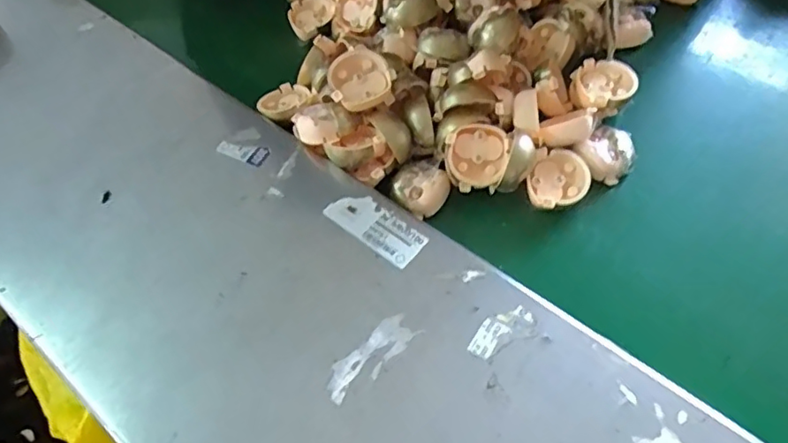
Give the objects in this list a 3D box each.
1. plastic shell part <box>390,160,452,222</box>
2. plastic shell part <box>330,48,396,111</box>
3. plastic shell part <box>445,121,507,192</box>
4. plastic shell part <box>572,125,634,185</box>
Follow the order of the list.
[{"bbox_3d":[0.021,-0.027,0.459,0.044,0.021,0.044,-2,67,4],"label":"plastic shell part"},{"bbox_3d":[-0.028,-0.113,0.461,0.048,0.022,0.049,-16,71,-6],"label":"plastic shell part"},{"bbox_3d":[0.066,-0.052,0.453,0.049,0.016,0.048,0,93,-6],"label":"plastic shell part"},{"bbox_3d":[0.172,-0.053,0.464,0.045,0.029,0.038,-38,62,-19],"label":"plastic shell part"}]

